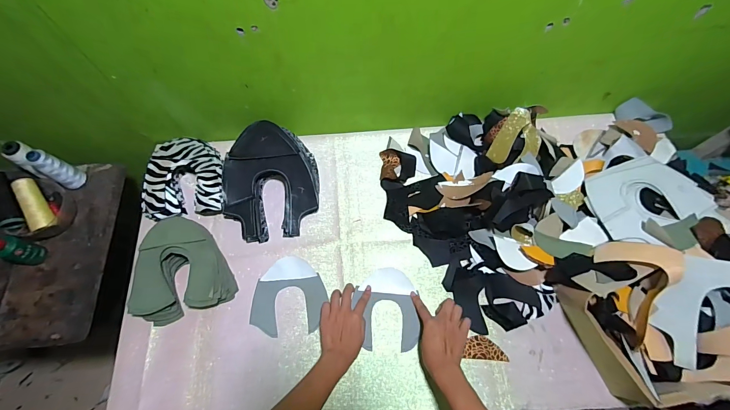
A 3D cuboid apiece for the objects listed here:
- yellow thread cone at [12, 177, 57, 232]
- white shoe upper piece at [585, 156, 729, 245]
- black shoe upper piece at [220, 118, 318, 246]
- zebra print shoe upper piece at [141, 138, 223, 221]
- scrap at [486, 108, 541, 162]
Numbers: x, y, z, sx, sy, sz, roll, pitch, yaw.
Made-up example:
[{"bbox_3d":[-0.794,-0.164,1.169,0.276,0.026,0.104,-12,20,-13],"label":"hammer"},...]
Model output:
[{"bbox_3d":[-0.669,-0.003,0.661,0.035,0.039,0.119,-29,84,-10],"label":"yellow thread cone"},{"bbox_3d":[0.544,-0.016,0.630,0.192,0.025,0.185,-11,54,7],"label":"white shoe upper piece"},{"bbox_3d":[-0.201,-0.051,0.689,0.195,0.095,0.231,-6,69,-2],"label":"black shoe upper piece"},{"bbox_3d":[-0.380,-0.059,0.703,0.160,0.074,0.180,-4,68,-1],"label":"zebra print shoe upper piece"},{"bbox_3d":[0.315,-0.129,0.678,0.083,0.070,0.096,36,73,14],"label":"scrap"}]

